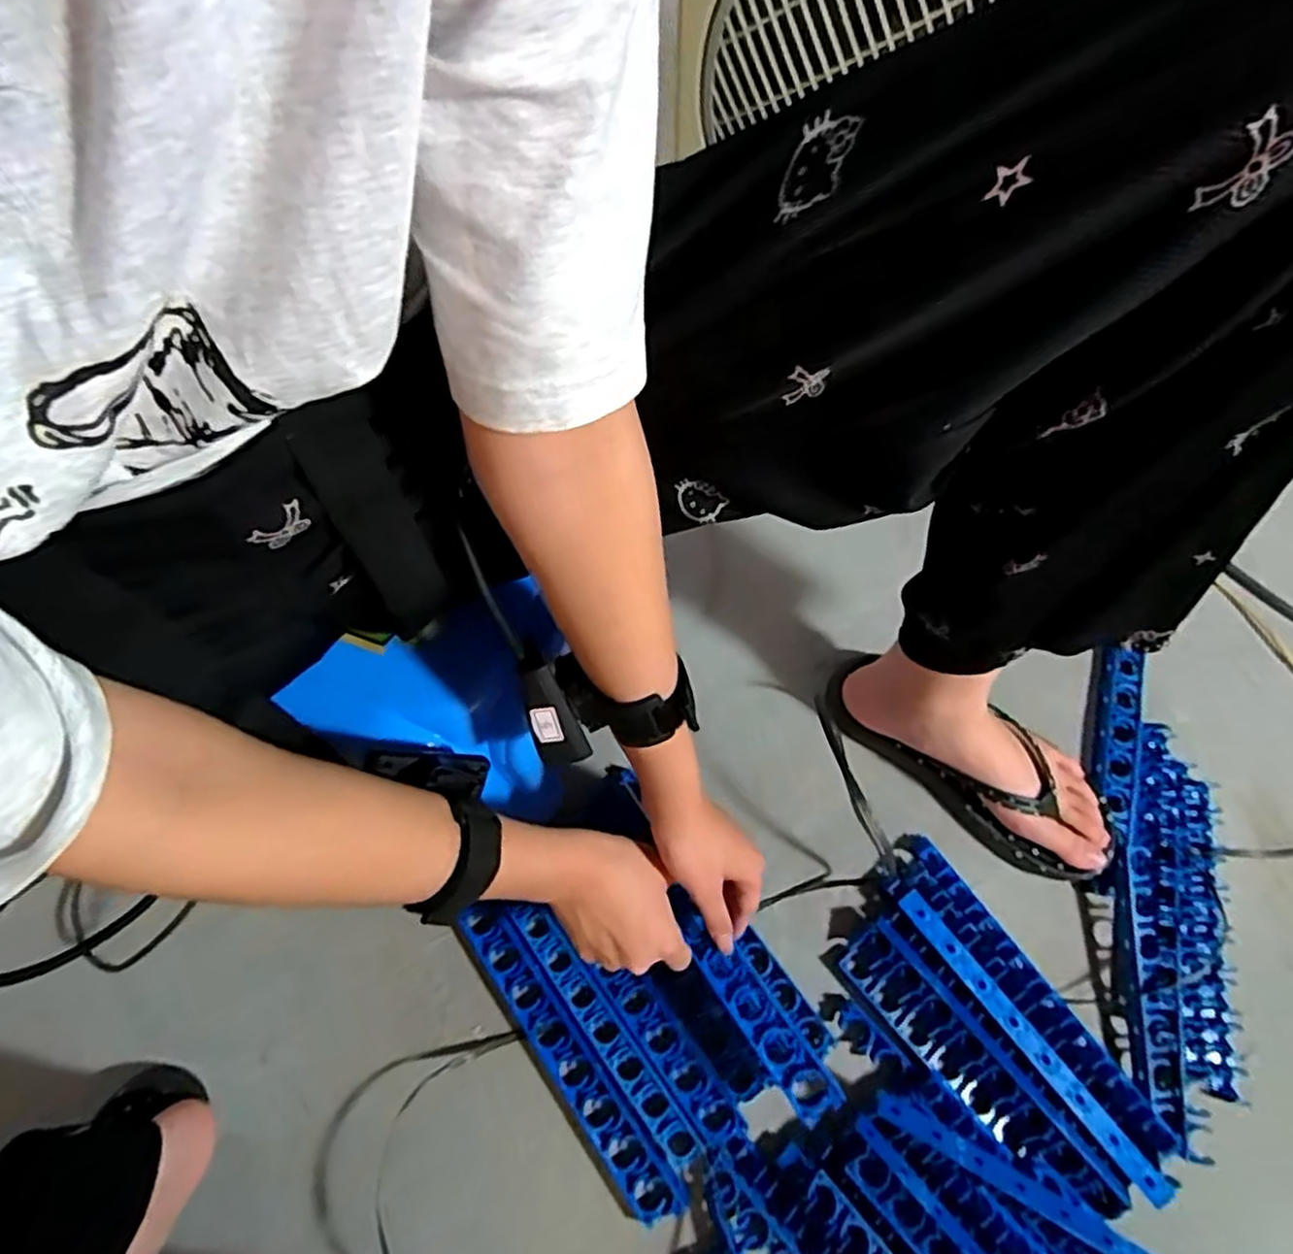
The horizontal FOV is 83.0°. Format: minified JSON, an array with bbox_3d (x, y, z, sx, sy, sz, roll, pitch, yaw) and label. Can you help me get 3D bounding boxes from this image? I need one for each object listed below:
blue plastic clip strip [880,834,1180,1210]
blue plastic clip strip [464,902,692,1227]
[{"bbox_3d":[0.281,0.284,0.547,0.055,0.029,0.269,-34,74,-10],"label":"blue plastic clip strip"},{"bbox_3d":[-0.060,0.319,0.546,0.039,0.022,0.244,-36,75,-11],"label":"blue plastic clip strip"}]

